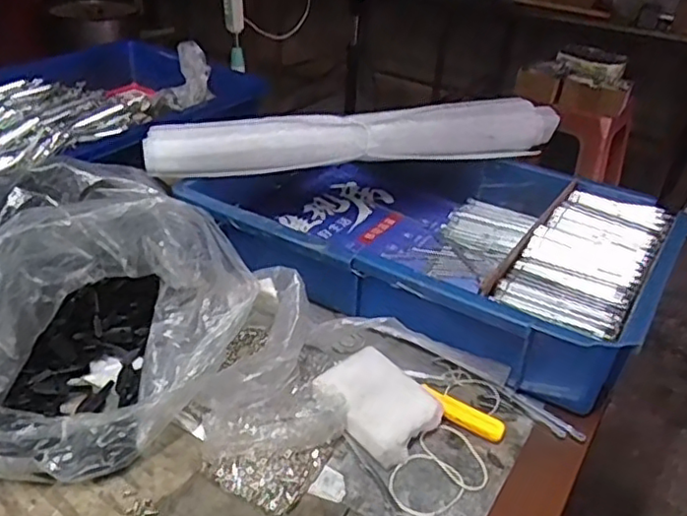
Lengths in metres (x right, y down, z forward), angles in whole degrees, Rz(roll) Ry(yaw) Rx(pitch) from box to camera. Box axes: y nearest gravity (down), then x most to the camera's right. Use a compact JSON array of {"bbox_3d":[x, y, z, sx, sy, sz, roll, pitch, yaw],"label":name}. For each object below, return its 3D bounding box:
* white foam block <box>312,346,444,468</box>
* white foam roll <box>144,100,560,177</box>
[{"bbox_3d":[0.024,0.105,0.468,0.083,0.024,0.062,30,40,33],"label":"white foam block"},{"bbox_3d":[0.021,-0.126,0.663,0.430,0.052,0.048,-5,33,-16],"label":"white foam roll"}]

